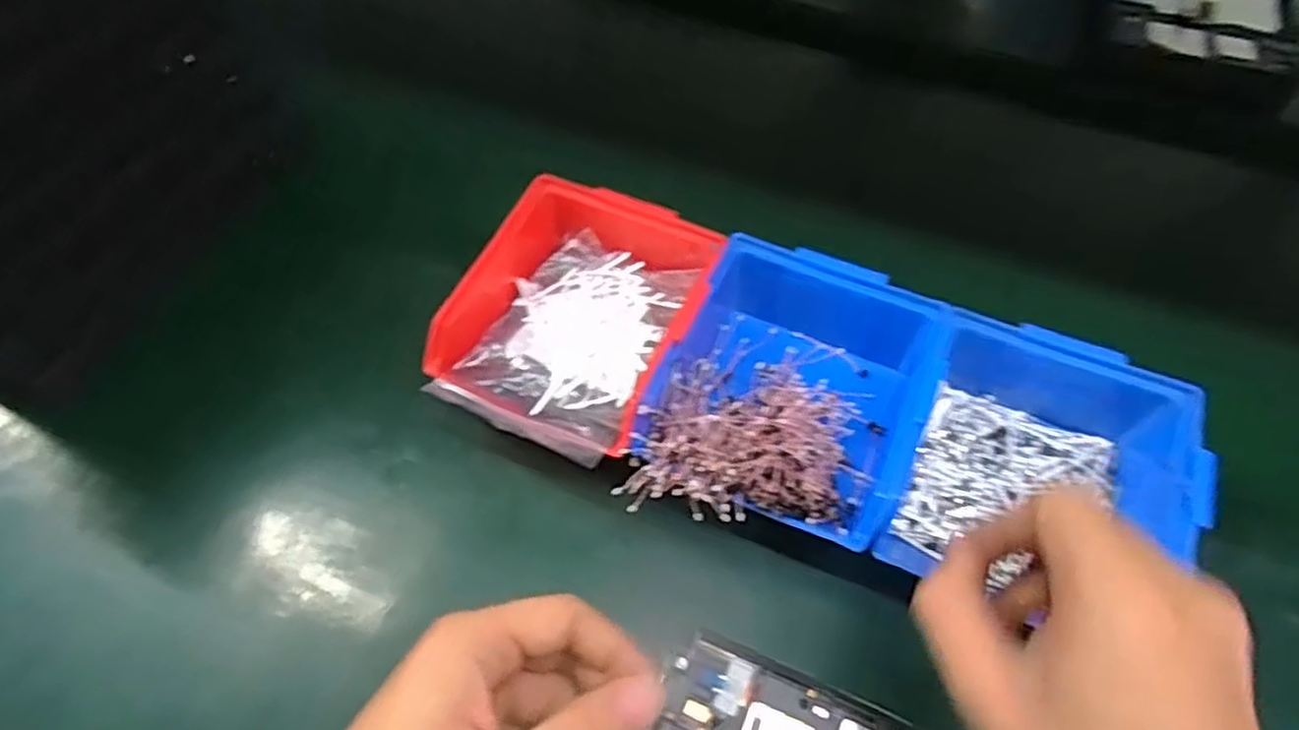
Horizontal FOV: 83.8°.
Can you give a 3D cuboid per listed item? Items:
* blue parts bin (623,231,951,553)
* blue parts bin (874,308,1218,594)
[{"bbox_3d":[0.074,0.015,0.384,0.129,0.058,0.150,19,59,10],"label":"blue parts bin"},{"bbox_3d":[0.191,0.050,0.359,0.124,0.058,0.139,18,59,10],"label":"blue parts bin"}]

